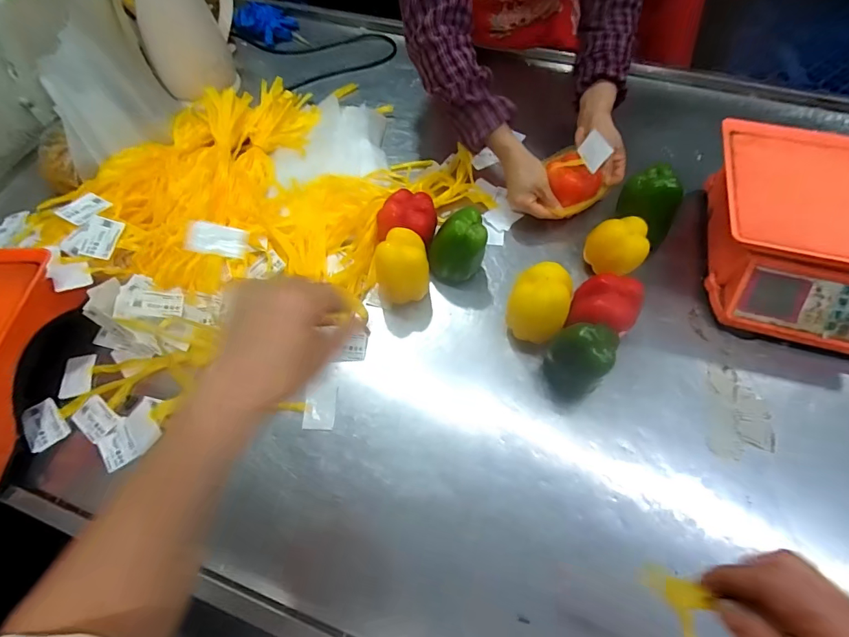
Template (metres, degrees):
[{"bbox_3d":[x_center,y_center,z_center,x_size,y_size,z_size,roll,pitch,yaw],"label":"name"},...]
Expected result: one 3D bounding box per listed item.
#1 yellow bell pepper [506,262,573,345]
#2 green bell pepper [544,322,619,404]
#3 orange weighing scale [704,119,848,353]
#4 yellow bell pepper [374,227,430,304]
[{"bbox_3d":[0.149,-0.014,0.587,0.074,0.109,0.079,0,60,1],"label":"yellow bell pepper"},{"bbox_3d":[0.184,0.056,0.544,0.066,0.114,0.061,-1,61,2],"label":"green bell pepper"},{"bbox_3d":[0.541,-0.108,0.613,0.284,0.132,0.277,14,61,9],"label":"orange weighing scale"},{"bbox_3d":[-0.030,-0.072,0.628,0.073,0.098,0.064,-2,60,0],"label":"yellow bell pepper"}]

